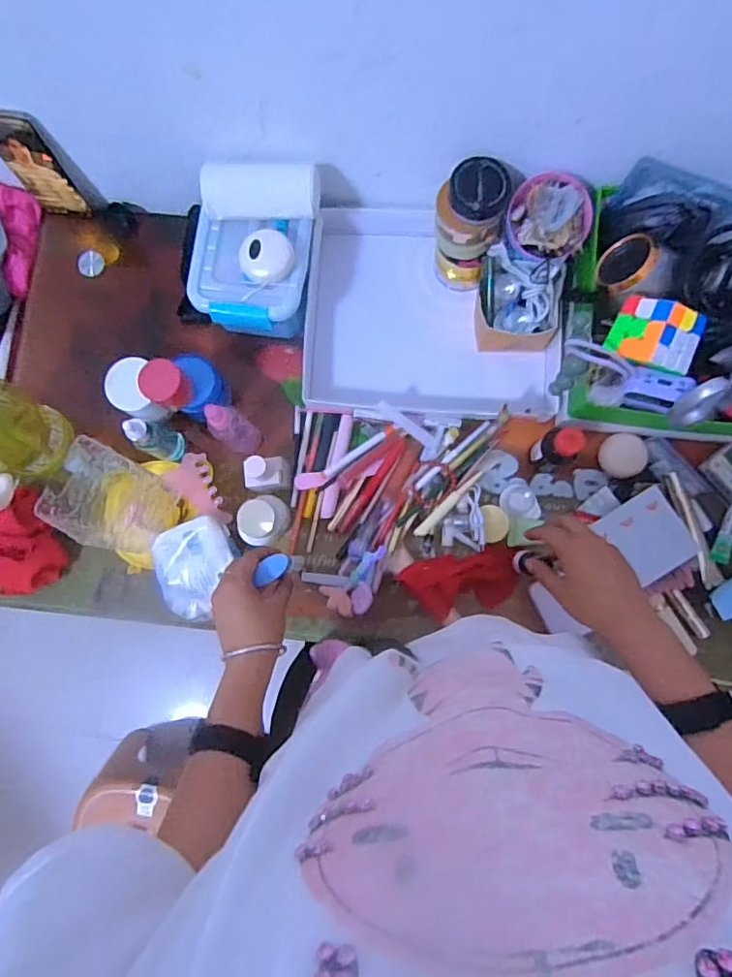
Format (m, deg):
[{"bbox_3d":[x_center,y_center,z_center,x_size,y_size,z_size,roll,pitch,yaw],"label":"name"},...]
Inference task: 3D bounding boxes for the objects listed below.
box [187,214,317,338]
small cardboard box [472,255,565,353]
[{"bbox_3d":[-0.133,-0.246,0.644,0.134,0.059,0.125,7,84,3],"label":"box"},{"bbox_3d":[0.178,-0.216,0.657,0.095,0.085,0.084,5,84,3],"label":"small cardboard box"}]

